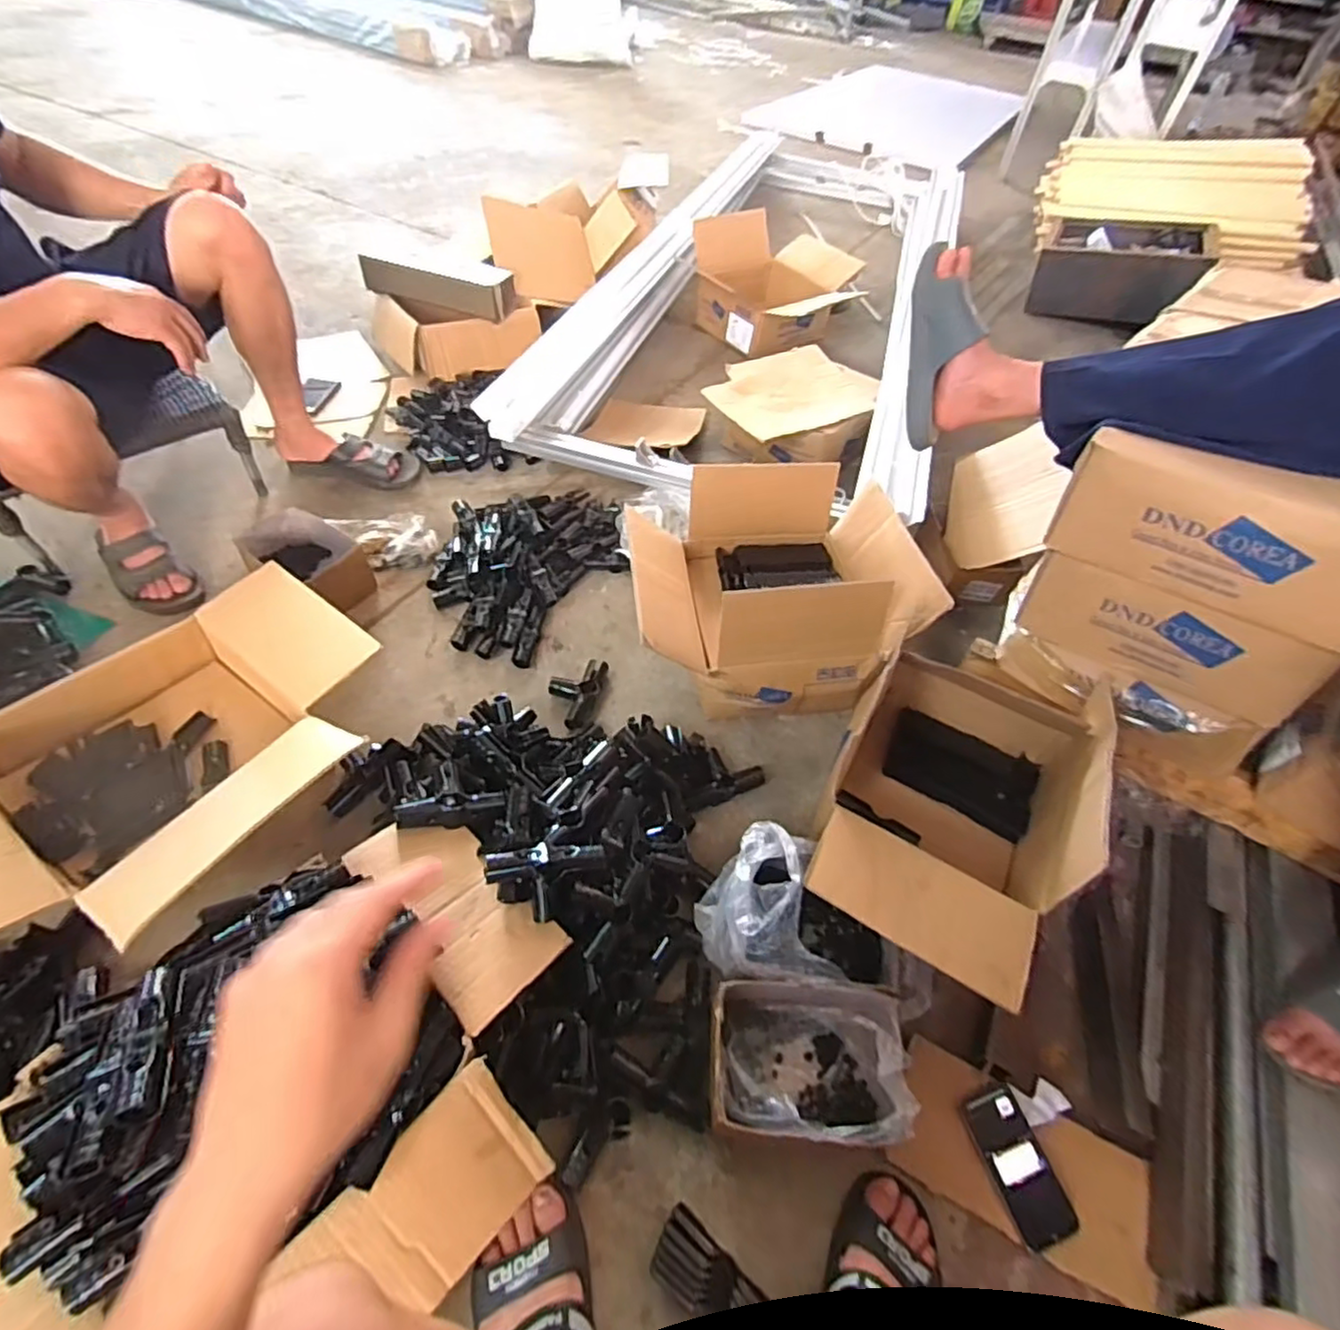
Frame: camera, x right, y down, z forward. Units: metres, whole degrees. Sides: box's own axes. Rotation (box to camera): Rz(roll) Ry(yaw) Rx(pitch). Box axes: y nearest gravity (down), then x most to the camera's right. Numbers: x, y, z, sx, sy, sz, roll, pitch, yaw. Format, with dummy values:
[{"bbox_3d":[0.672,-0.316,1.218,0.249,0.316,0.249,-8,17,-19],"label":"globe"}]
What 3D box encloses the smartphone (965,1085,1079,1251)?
[{"bbox_3d":[0.390,0.554,0.732,0.069,0.005,0.138,-10,55,-15],"label":"smartphone"}]

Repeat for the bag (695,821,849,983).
[{"bbox_3d":[0.112,0.299,0.818,0.142,0.108,0.188,2,50,-6],"label":"bag"}]

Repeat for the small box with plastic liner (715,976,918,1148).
[{"bbox_3d":[0.149,0.449,0.740,0.206,0.120,0.145,8,50,-1],"label":"small box with plastic liner"}]

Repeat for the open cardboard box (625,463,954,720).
[{"bbox_3d":[0.152,-0.131,1.129,0.446,0.238,0.385,-2,51,-9],"label":"open cardboard box"}]

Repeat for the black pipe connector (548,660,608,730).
[{"bbox_3d":[-0.159,0.043,1.097,0.085,0.030,0.143,12,50,3],"label":"black pipe connector"}]

